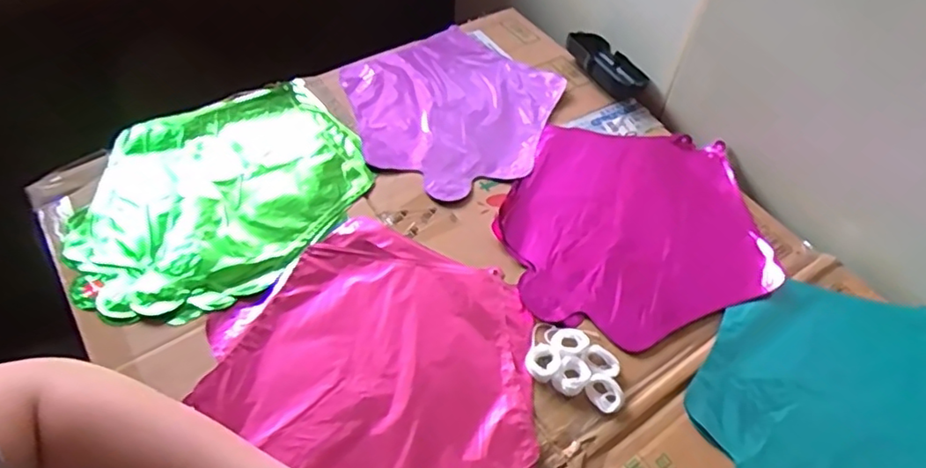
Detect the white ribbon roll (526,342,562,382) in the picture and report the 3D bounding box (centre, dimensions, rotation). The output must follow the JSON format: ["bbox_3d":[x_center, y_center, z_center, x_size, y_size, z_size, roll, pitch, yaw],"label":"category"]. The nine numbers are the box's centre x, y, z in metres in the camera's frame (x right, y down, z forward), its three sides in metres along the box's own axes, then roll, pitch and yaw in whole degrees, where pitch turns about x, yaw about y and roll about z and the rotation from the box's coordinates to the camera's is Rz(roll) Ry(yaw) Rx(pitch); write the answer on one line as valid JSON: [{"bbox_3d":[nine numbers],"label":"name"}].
[{"bbox_3d":[0.060,0.096,0.457,0.026,0.006,0.026,2,53,-3],"label":"white ribbon roll"}]

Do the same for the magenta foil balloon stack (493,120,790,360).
[{"bbox_3d":[0.153,-0.011,0.555,0.231,0.015,0.238,1,53,-4],"label":"magenta foil balloon stack"}]

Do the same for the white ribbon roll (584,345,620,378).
[{"bbox_3d":[0.106,0.097,0.463,0.027,0.010,0.025,2,53,-3],"label":"white ribbon roll"}]

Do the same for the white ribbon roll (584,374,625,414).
[{"bbox_3d":[0.105,0.118,0.447,0.024,0.009,0.028,-36,63,-27],"label":"white ribbon roll"}]

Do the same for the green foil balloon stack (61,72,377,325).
[{"bbox_3d":[-0.222,-0.044,0.550,0.260,0.014,0.233,-29,60,-23],"label":"green foil balloon stack"}]

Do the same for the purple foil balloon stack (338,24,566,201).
[{"bbox_3d":[-0.014,-0.137,0.651,0.226,0.016,0.227,31,57,18],"label":"purple foil balloon stack"}]

